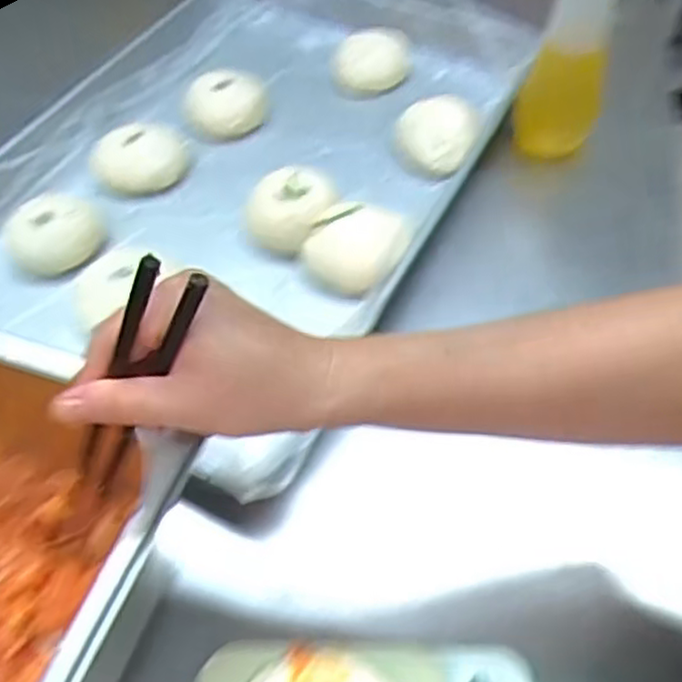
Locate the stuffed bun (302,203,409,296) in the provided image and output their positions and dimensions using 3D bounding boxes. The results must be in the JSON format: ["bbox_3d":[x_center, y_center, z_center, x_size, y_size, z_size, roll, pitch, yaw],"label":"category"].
[{"bbox_3d":[0.010,-0.081,0.632,0.092,0.056,0.066,23,56,18],"label":"stuffed bun"}]

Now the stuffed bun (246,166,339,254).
[{"bbox_3d":[-0.046,-0.121,0.664,0.085,0.053,0.067,0,53,1],"label":"stuffed bun"}]

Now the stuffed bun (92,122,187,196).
[{"bbox_3d":[-0.214,-0.198,0.757,0.096,0.050,0.096,0,53,1],"label":"stuffed bun"}]

